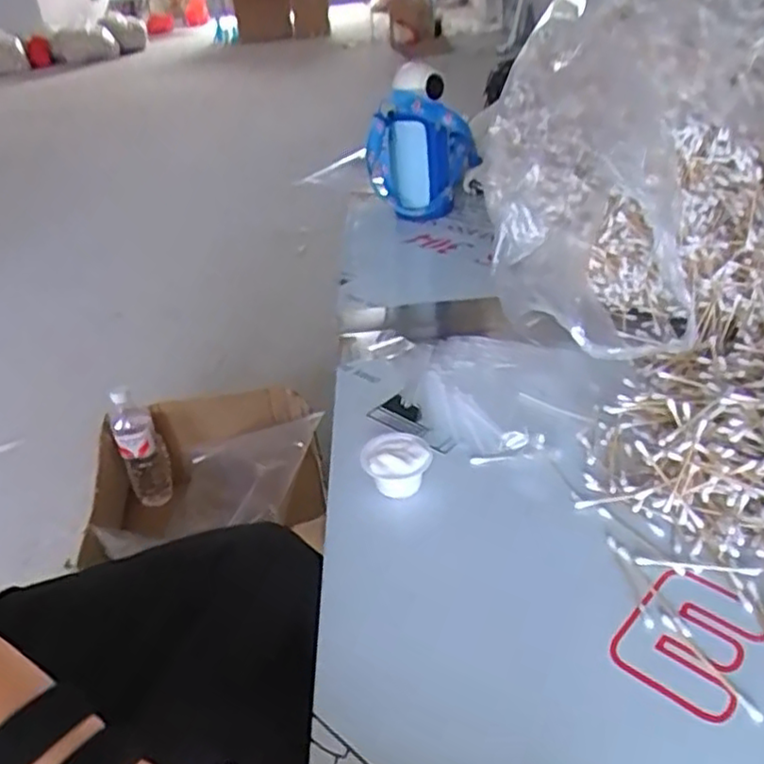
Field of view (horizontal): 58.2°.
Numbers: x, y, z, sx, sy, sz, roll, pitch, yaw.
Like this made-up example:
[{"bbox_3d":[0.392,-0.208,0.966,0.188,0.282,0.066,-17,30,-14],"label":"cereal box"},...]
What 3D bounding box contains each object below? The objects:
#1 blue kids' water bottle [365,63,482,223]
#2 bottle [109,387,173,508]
[{"bbox_3d":[0.058,-0.356,1.025,0.158,0.195,0.113,-5,33,1],"label":"blue kids' water bottle"},{"bbox_3d":[-0.421,0.117,1.204,0.077,0.208,0.072,-19,35,-20],"label":"bottle"}]

